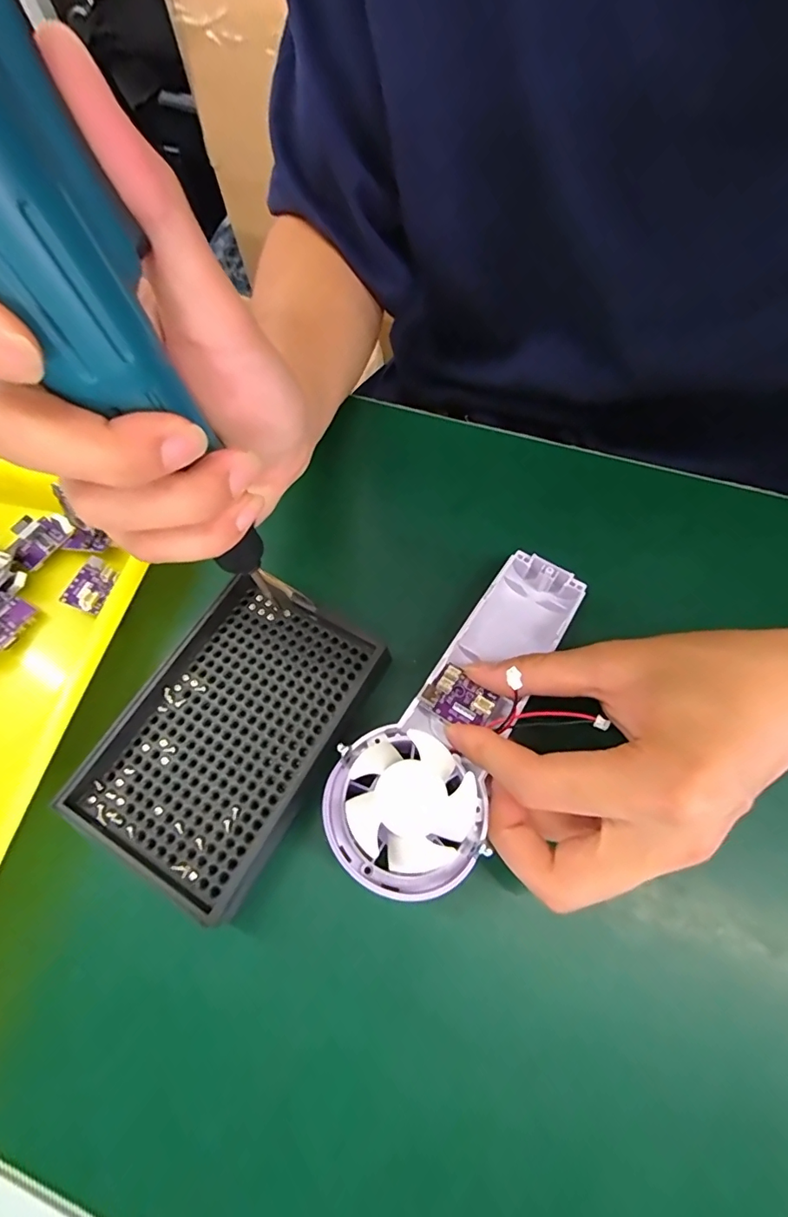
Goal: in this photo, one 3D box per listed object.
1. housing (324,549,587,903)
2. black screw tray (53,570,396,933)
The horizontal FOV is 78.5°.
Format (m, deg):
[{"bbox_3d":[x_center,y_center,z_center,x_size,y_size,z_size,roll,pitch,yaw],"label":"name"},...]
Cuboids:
[{"bbox_3d":[0.035,0.039,0.217,0.059,0.028,0.170,30,54,15],"label":"housing"},{"bbox_3d":[-0.075,0.055,0.225,0.091,0.017,0.133,27,70,13],"label":"black screw tray"}]

